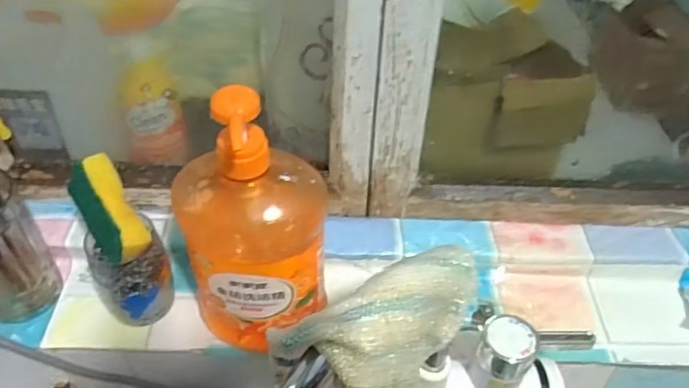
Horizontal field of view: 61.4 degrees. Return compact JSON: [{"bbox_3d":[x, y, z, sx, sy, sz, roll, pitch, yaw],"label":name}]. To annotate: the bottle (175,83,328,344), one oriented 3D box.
[{"bbox_3d":[-0.073,0.029,0.467,0.114,0.241,0.067,-7,43,-10],"label":"bottle"}]

